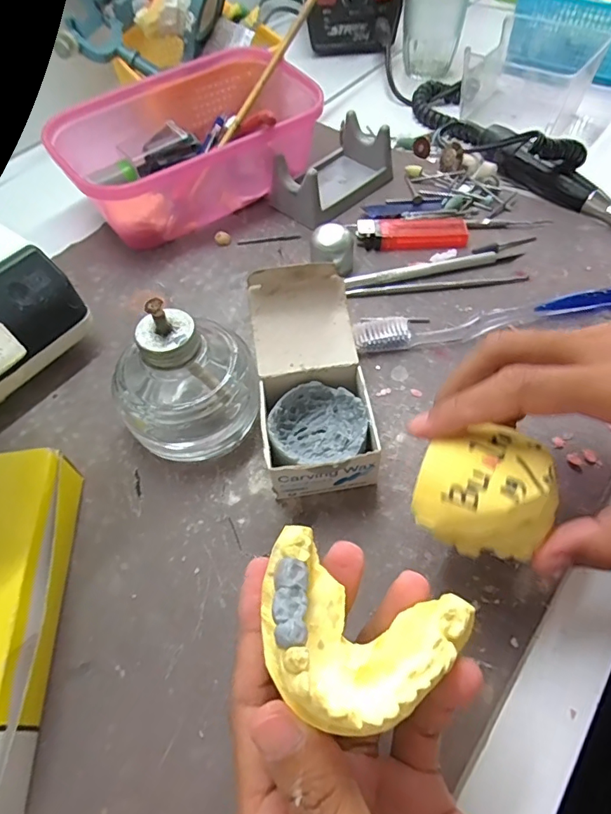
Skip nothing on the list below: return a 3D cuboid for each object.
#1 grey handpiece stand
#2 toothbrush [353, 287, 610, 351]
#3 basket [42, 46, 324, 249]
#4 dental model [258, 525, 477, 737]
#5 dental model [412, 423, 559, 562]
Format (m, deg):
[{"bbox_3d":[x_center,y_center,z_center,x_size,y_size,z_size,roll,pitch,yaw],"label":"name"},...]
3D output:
[{"bbox_3d":[0.021,-0.191,0.386,0.057,0.037,0.098,38,66,24],"label":"grey handpiece stand"},{"bbox_3d":[0.122,-0.060,0.309,0.185,0.012,0.026,-10,57,-4],"label":"toothbrush"},{"bbox_3d":[-0.083,-0.207,0.387,0.192,0.066,0.135,-22,59,-11],"label":"basket"},{"bbox_3d":[0.014,0.069,0.145,0.063,0.022,0.046,18,60,14],"label":"dental model"},{"bbox_3d":[0.072,0.031,0.194,0.051,0.022,0.051,15,59,12],"label":"dental model"}]

